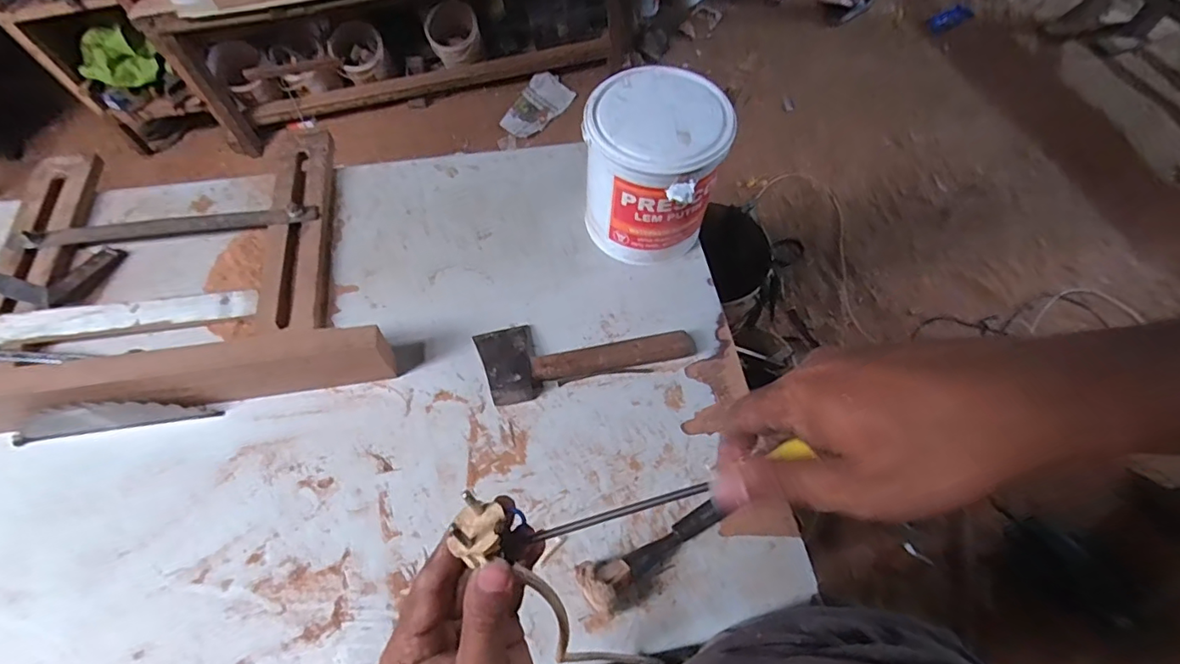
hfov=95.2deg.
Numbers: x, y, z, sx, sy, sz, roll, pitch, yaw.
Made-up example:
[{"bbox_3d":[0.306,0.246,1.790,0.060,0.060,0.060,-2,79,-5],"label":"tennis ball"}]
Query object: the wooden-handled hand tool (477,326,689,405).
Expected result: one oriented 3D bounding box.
[{"bbox_3d":[-0.007,0.014,0.716,0.270,0.027,0.107,-15,64,-11],"label":"wooden-handled hand tool"}]

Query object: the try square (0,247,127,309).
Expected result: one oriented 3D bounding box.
[{"bbox_3d":[-0.784,-0.103,0.736,0.246,0.030,0.111,17,63,5],"label":"try square"}]

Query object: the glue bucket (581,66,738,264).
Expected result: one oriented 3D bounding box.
[{"bbox_3d":[0.083,-0.211,0.738,0.167,0.218,0.160,1,63,-3],"label":"glue bucket"}]

